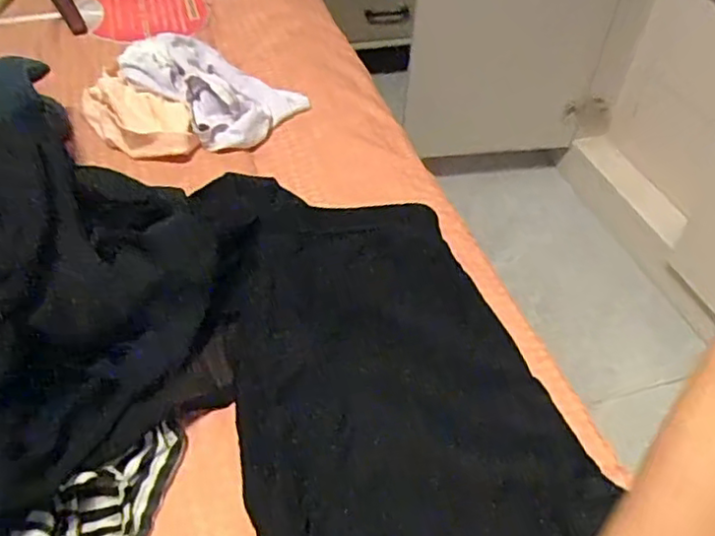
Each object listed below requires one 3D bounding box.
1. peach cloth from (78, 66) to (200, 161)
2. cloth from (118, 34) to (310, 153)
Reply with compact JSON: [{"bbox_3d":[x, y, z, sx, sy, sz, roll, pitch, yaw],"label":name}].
[{"bbox_3d":[-0.275,-0.194,0.818,0.097,0.032,0.201,-25,53,-25],"label":"peach cloth"},{"bbox_3d":[-0.195,-0.240,0.843,0.239,0.045,0.166,29,51,22],"label":"cloth"}]

